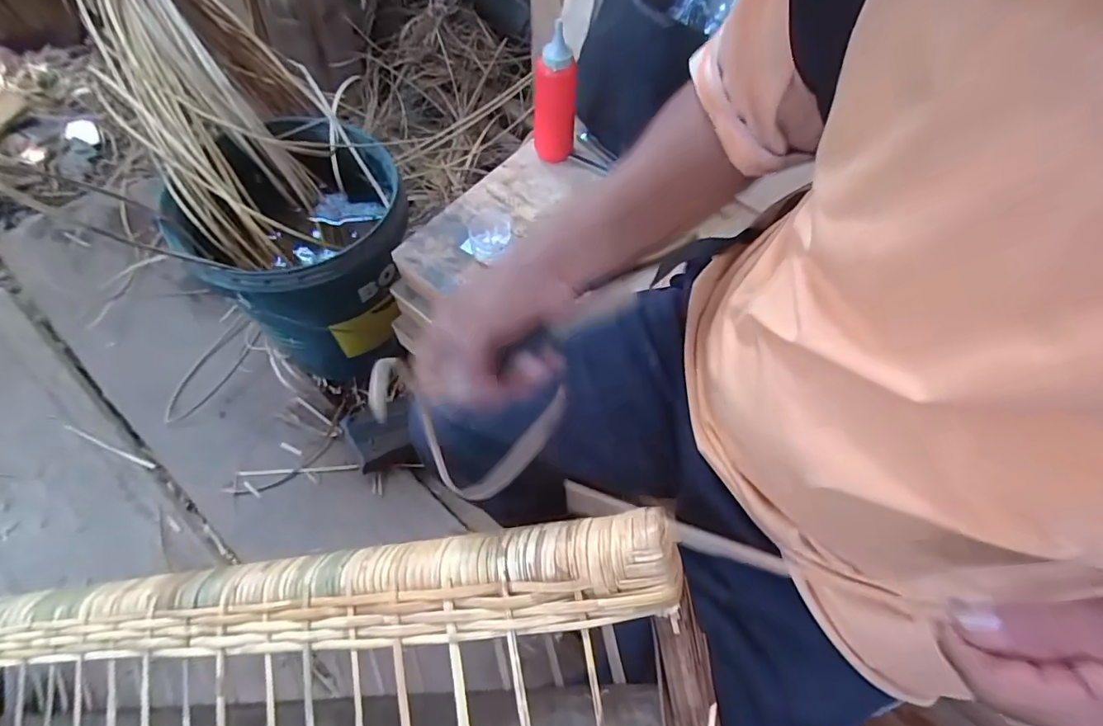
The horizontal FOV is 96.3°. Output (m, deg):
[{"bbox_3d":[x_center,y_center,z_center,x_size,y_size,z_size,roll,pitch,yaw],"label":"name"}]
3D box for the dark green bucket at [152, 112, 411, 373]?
[{"bbox_3d":[-0.362,-0.162,0.779,0.292,0.279,0.292,1,61,-2],"label":"dark green bucket"}]

